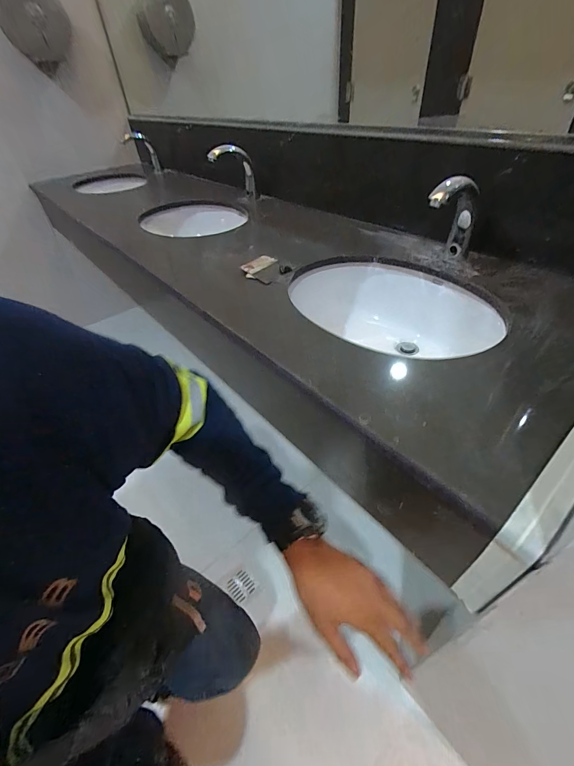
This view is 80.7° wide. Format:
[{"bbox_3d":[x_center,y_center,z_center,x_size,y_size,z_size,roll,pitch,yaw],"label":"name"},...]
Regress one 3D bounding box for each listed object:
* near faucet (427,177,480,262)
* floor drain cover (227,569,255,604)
[{"bbox_3d":[0.334,-0.321,0.685,0.169,0.176,0.056,-34,50,-27],"label":"near faucet"},{"bbox_3d":[-0.142,0.630,1.048,0.071,0.011,0.077,-35,50,-28],"label":"floor drain cover"}]

